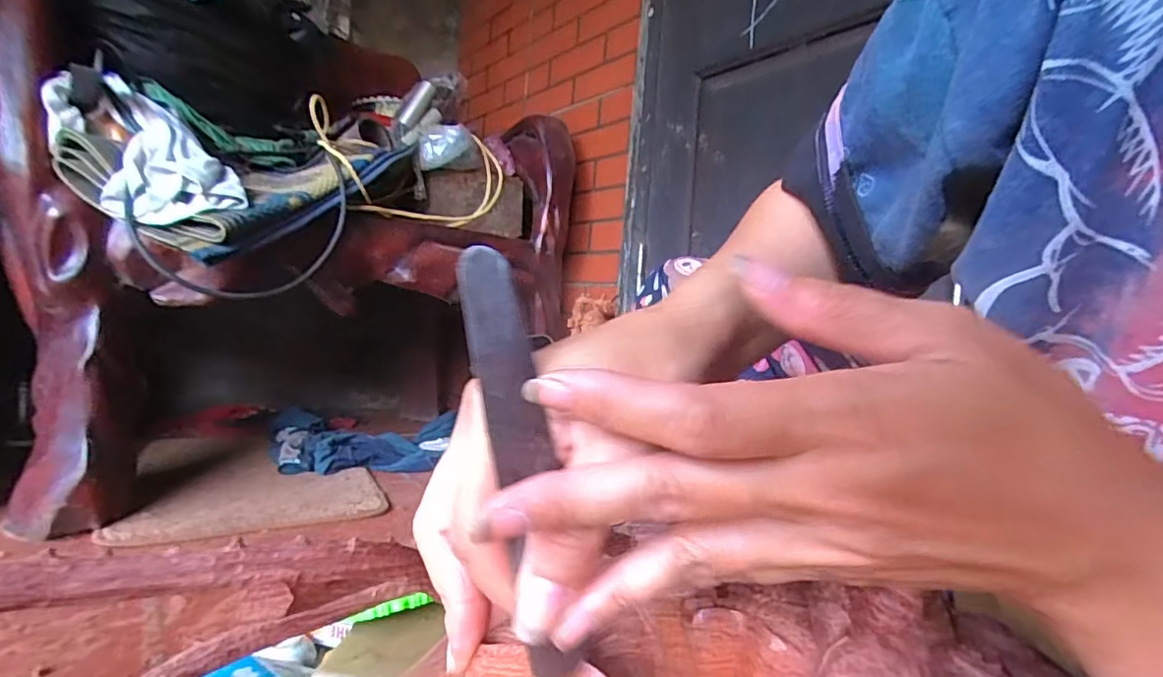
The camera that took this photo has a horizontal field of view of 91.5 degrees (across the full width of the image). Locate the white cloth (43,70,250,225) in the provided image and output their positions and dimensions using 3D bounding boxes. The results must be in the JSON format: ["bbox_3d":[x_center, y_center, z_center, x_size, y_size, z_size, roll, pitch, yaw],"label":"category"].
[{"bbox_3d":[-0.527,-0.220,0.689,0.262,0.079,0.117,43,18,19],"label":"white cloth"}]

